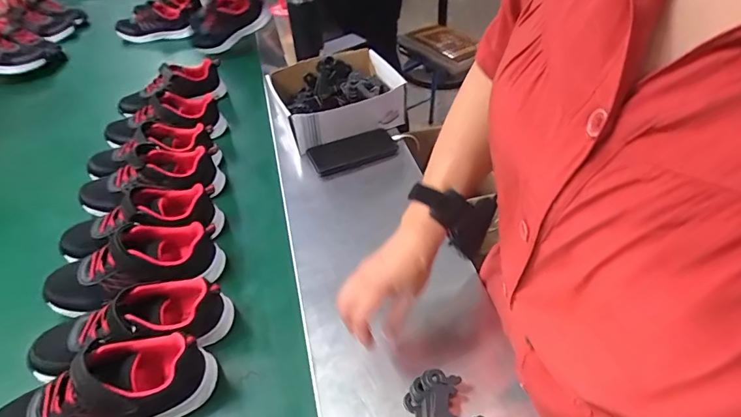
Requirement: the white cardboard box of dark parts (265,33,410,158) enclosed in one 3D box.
[{"bbox_3d":[-0.066,-0.230,0.827,0.238,0.079,0.211,-19,49,-15],"label":"white cardboard box of dark parts"}]

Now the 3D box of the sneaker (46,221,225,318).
[{"bbox_3d":[-0.333,0.071,0.575,0.235,0.072,0.101,-15,48,-11],"label":"sneaker"}]

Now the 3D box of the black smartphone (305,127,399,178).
[{"bbox_3d":[-0.031,-0.105,0.757,0.159,0.012,0.083,-18,48,-14],"label":"black smartphone"}]

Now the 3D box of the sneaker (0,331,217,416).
[{"bbox_3d":[-0.293,0.205,0.447,0.229,0.087,0.082,-20,49,-16],"label":"sneaker"}]

